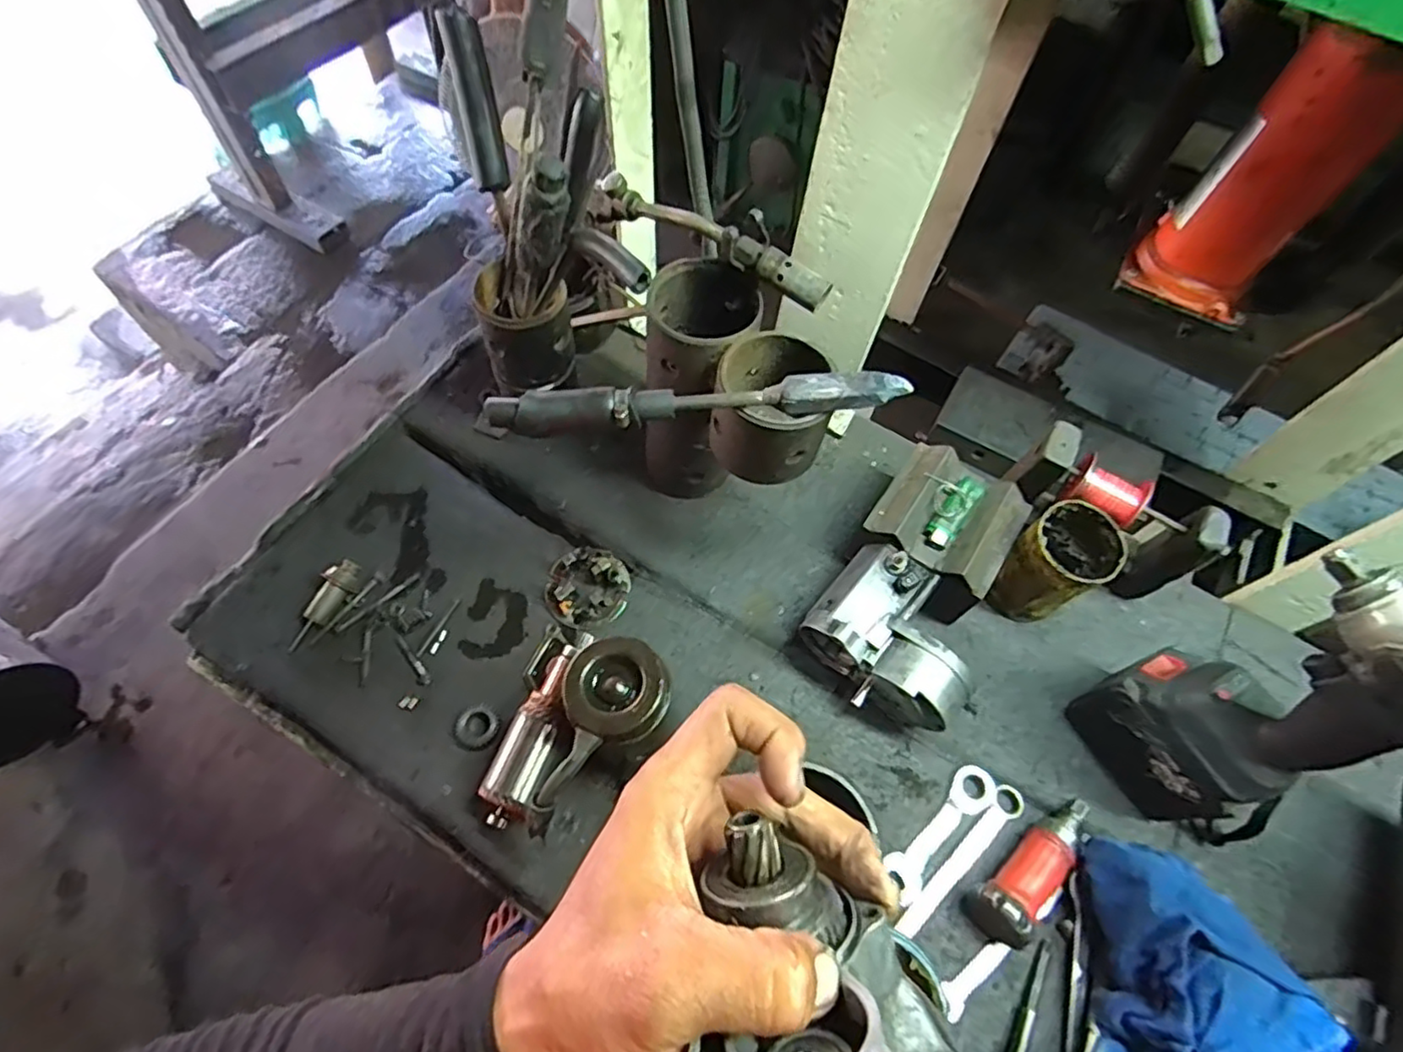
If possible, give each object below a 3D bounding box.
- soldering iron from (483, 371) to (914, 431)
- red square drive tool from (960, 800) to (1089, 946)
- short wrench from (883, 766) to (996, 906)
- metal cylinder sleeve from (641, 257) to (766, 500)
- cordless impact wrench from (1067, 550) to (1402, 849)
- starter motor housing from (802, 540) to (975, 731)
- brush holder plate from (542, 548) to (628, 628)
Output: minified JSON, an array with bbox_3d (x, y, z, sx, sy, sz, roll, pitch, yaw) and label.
[{"bbox_3d":[-0.003,-0.084,0.444,0.280,0.029,0.025,-2,63,-4],"label":"soldering iron"},{"bbox_3d":[0.272,0.270,0.517,0.139,0.049,0.050,-31,69,-17],"label":"red square drive tool"},{"bbox_3d":[0.198,0.252,0.547,0.124,0.011,0.032,-40,72,-20],"label":"short wrench"},{"bbox_3d":[-0.003,-0.118,0.588,0.085,0.216,0.098,16,63,5],"label":"metal cylinder sleeve"},{"bbox_3d":[0.395,0.141,0.454,0.072,0.294,0.153,-32,69,-18],"label":"cordless impact wrench"},{"bbox_3d":[0.168,0.099,0.570,0.144,0.076,0.116,37,67,15],"label":"starter motor housing"},{"bbox_3d":[-0.109,0.057,0.622,0.078,0.033,0.073,1,63,-2],"label":"brush holder plate"}]

